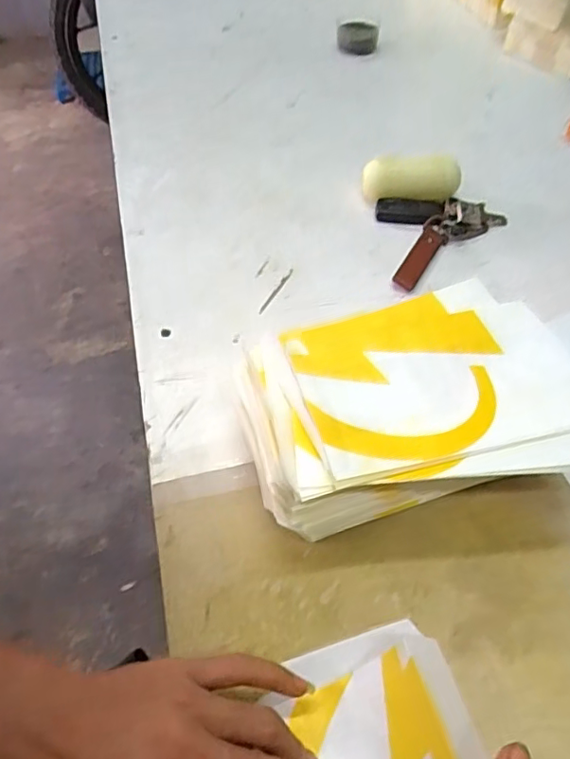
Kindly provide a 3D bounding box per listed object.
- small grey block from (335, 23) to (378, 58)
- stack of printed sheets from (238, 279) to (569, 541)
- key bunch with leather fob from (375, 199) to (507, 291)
[{"bbox_3d":[0.090,-0.424,0.726,0.051,0.027,0.037,5,53,5],"label":"small grey block"},{"bbox_3d":[0.079,0.019,0.391,0.204,0.082,0.149,-5,53,-3],"label":"stack of printed sheets"},{"bbox_3d":[0.153,-0.136,0.543,0.116,0.018,0.103,-4,53,-2],"label":"key bunch with leather fob"}]

